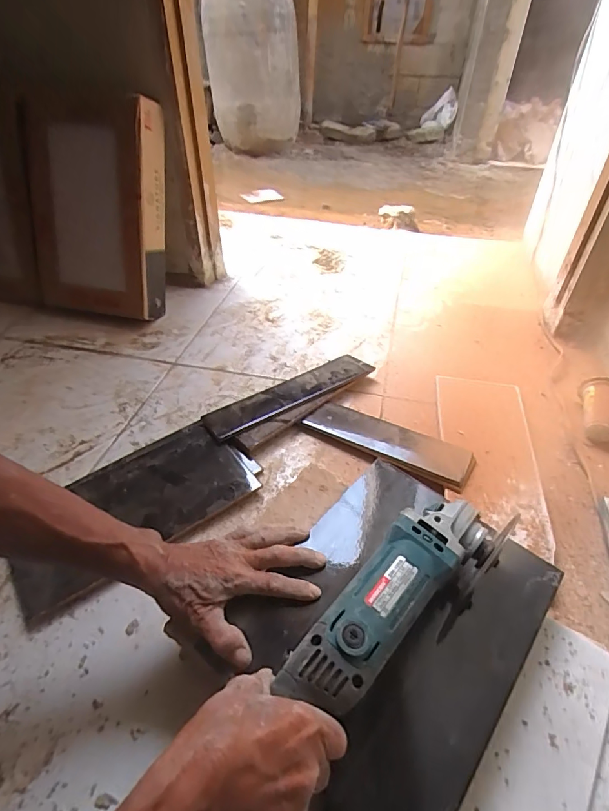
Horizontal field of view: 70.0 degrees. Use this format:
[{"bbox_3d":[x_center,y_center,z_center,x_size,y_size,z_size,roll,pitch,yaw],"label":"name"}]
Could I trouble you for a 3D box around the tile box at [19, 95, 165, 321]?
[{"bbox_3d":[-0.419,-0.388,0.885,0.274,0.393,0.068,9,18,11],"label":"tile box"}]

